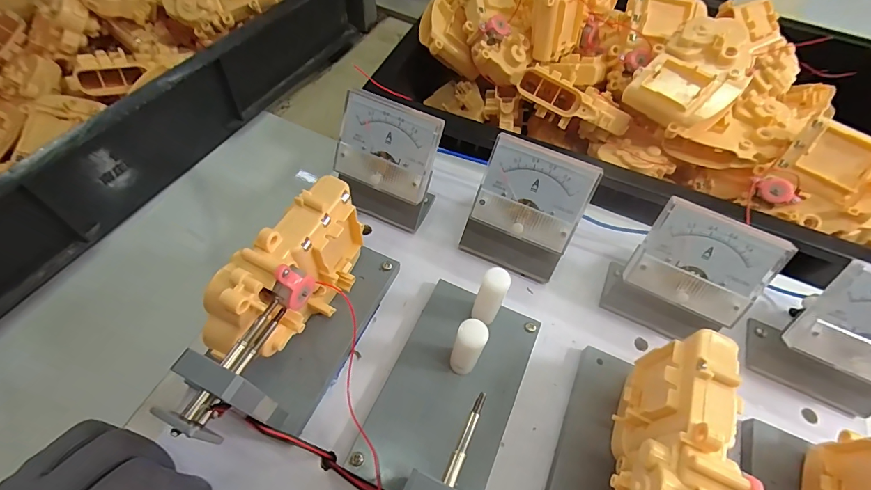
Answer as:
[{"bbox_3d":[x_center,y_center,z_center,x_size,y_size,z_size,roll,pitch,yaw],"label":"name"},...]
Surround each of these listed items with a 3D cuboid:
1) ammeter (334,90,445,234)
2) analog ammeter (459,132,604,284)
[{"bbox_3d":[-0.033,-0.052,0.276,0.064,0.078,0.038,21,59,10],"label":"ammeter"},{"bbox_3d":[0.057,-0.019,0.263,0.064,0.073,0.045,23,60,11],"label":"analog ammeter"}]

